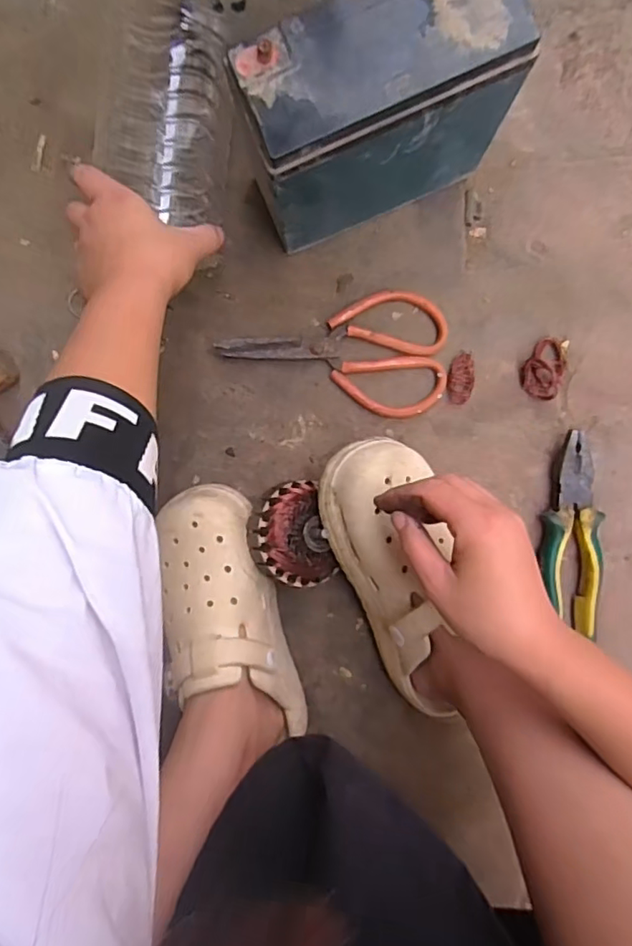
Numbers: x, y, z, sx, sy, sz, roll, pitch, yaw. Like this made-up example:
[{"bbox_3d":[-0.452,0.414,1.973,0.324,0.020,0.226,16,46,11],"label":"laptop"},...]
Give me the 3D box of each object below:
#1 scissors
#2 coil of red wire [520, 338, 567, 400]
[{"bbox_3d":[0.019,-0.117,0.505,0.198,0.016,0.104,13,94,-1],"label":"scissors"},{"bbox_3d":[0.205,-0.094,0.508,0.036,0.012,0.053,25,94,-2],"label":"coil of red wire"}]

